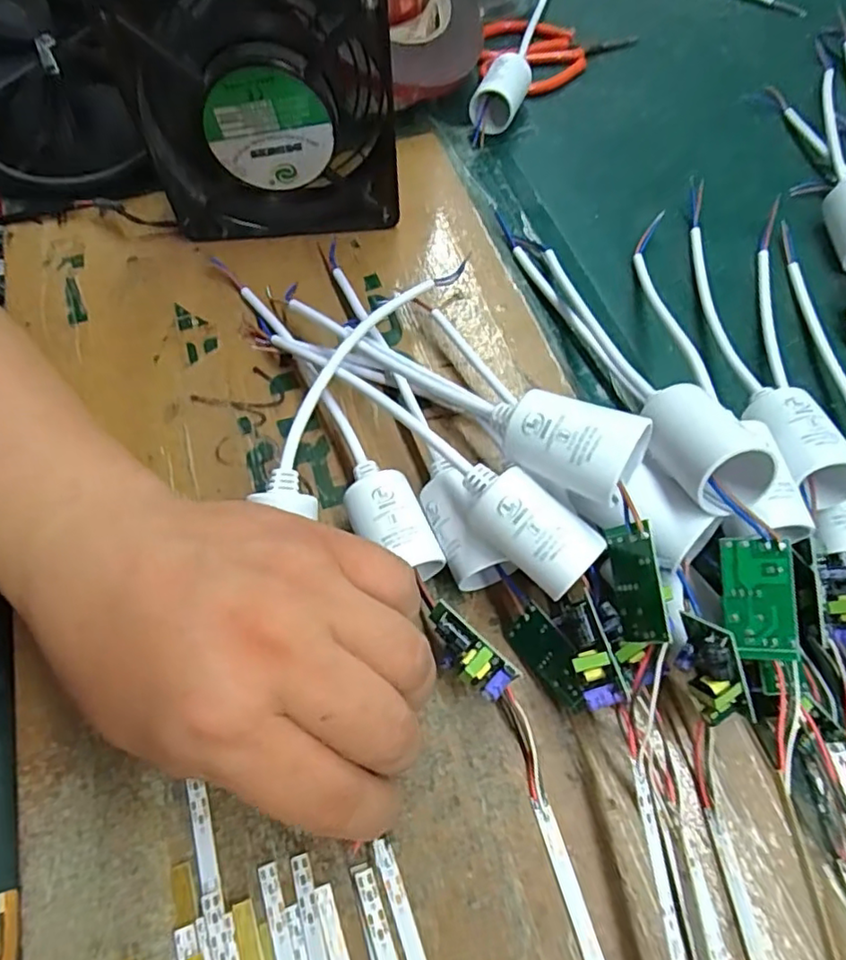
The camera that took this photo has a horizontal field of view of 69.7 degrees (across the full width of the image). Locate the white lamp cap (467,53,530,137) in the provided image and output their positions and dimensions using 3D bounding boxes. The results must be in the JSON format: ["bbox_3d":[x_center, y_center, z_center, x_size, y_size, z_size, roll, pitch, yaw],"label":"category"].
[{"bbox_3d":[0.049,-0.245,0.383,0.029,0.029,0.049,17,64,9],"label":"white lamp cap"}]

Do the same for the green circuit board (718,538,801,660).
[{"bbox_3d":[0.109,0.039,0.198,0.020,0.006,0.038,-3,81,17],"label":"green circuit board"}]

